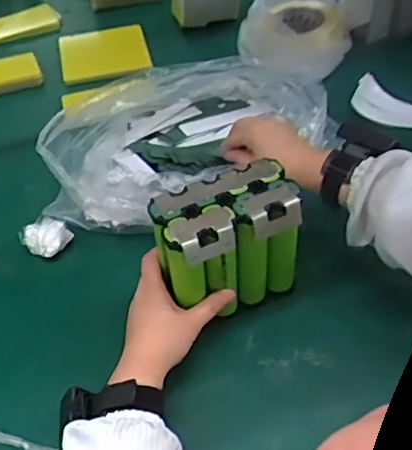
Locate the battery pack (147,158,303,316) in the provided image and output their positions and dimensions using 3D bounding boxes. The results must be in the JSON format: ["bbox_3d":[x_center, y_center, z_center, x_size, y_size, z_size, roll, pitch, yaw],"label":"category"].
[{"bbox_3d":[0.022,0.021,0.600,0.135,0.130,0.076,-20,49,-14],"label":"battery pack"}]

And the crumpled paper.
[{"bbox_3d":[-0.192,0.014,0.715,0.049,0.033,0.047,27,54,26],"label":"crumpled paper"}]

